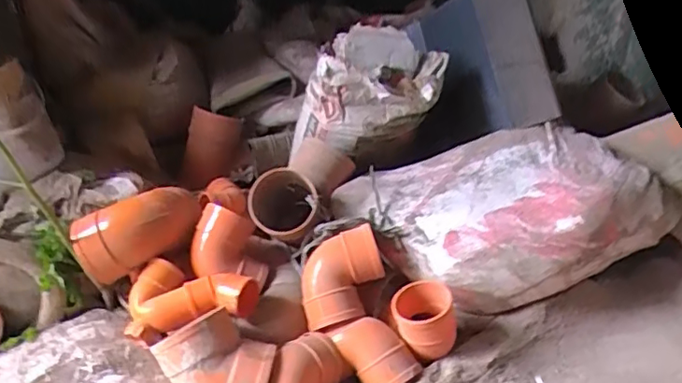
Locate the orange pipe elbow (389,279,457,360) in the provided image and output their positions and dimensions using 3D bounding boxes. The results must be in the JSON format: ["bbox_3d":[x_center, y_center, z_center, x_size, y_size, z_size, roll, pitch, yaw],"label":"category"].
[{"bbox_3d":[0.125,0.199,0.884,0.101,0.081,0.098,2,29,6],"label":"orange pipe elbow"}]

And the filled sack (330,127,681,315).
[{"bbox_3d":[0.297,0.029,1.046,0.545,0.155,0.378,-20,34,-29],"label":"filled sack"}]

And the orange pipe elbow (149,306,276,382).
[{"bbox_3d":[-0.175,0.233,0.804,0.163,0.105,0.111,7,30,16],"label":"orange pipe elbow"}]

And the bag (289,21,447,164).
[{"bbox_3d":[0.061,-0.190,1.142,0.215,0.196,0.288,17,34,30],"label":"bag"}]

